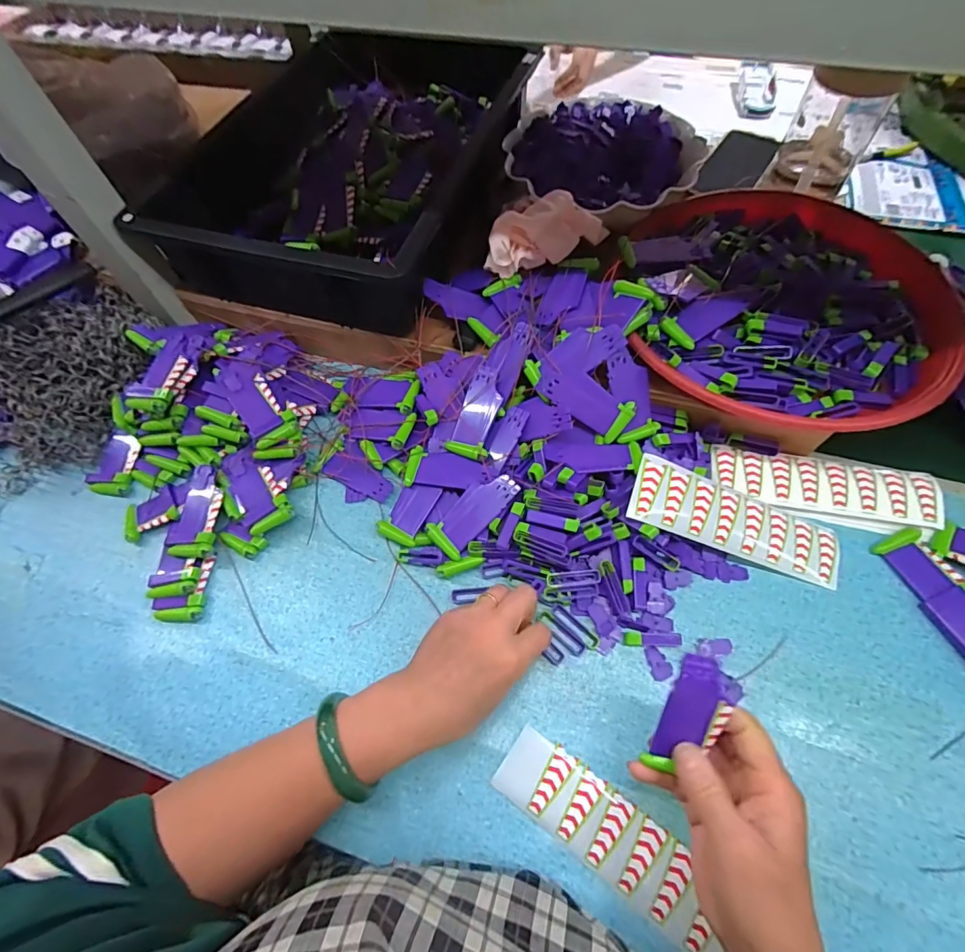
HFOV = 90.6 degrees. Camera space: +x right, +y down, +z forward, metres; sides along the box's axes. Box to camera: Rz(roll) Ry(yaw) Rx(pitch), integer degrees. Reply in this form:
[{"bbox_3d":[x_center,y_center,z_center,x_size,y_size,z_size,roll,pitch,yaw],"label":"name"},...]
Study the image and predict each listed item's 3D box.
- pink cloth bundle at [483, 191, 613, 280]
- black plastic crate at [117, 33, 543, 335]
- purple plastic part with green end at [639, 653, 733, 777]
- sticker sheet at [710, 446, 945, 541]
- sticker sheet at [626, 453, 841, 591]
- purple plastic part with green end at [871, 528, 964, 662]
[{"bbox_3d":[0.065,-0.242,0.470,0.135,0.052,0.045,-32,65,-13],"label":"pink cloth bundle"},{"bbox_3d":[-0.139,-0.360,0.572,0.306,0.121,0.414,16,64,12],"label":"black plastic crate"},{"bbox_3d":[0.127,0.147,0.291,0.032,0.082,0.008,18,20,12],"label":"purple plastic part with green end"},{"bbox_3d":[0.317,0.012,0.449,0.192,0.018,0.063,12,63,10],"label":"sticker sheet"},{"bbox_3d":[0.224,0.042,0.420,0.192,0.008,0.057,21,78,-2],"label":"sticker sheet"},{"bbox_3d":[0.387,0.099,0.394,0.048,0.024,0.117,-21,63,-8],"label":"purple plastic part with green end"}]

